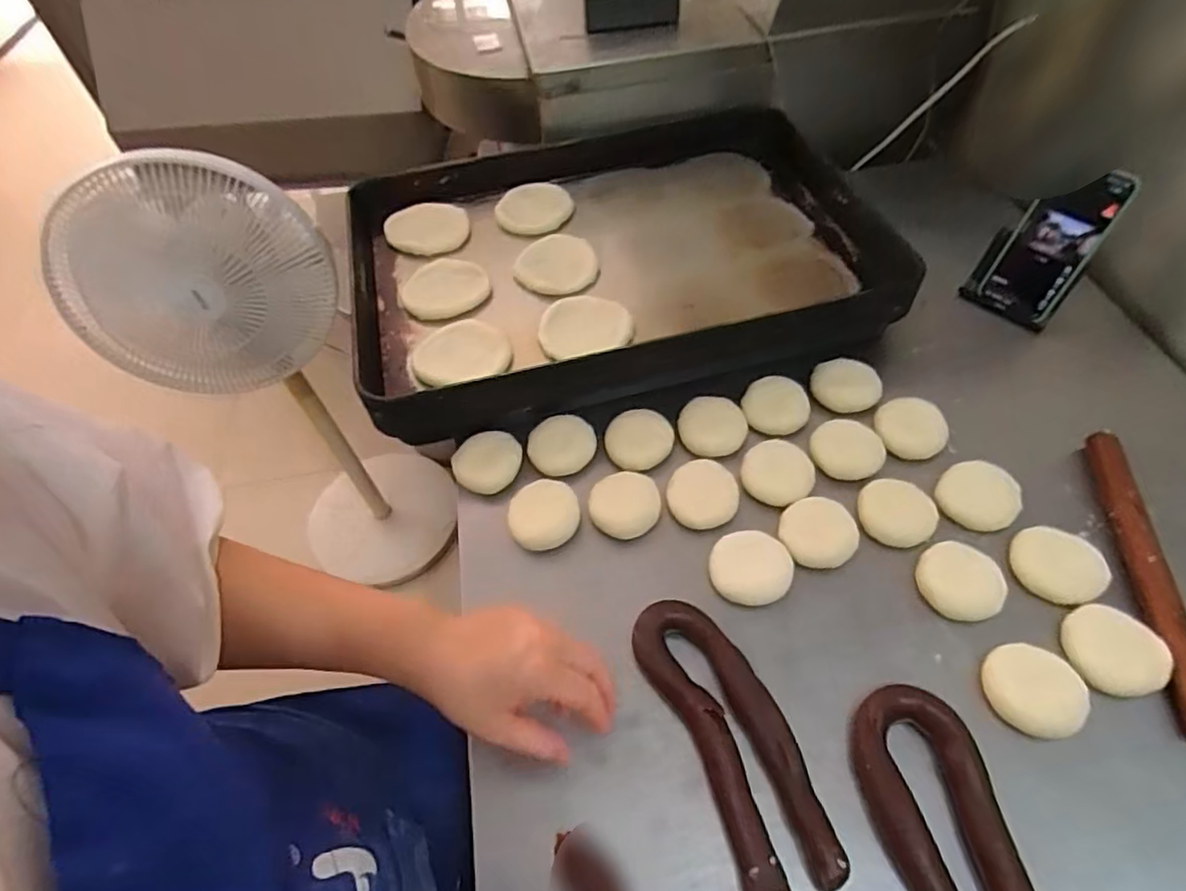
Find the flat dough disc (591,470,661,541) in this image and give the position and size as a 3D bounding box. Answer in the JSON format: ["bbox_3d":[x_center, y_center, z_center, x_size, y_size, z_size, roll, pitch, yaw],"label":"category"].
[{"bbox_3d":[0.031,0.057,0.606,0.066,0.022,0.064,-2,53,2],"label":"flat dough disc"}]

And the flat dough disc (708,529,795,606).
[{"bbox_3d":[0.138,0.106,0.556,0.068,0.023,0.062,-2,53,2],"label":"flat dough disc"}]

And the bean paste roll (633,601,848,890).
[{"bbox_3d":[0.107,0.230,0.468,0.078,0.023,0.243,-18,54,-10],"label":"bean paste roll"}]

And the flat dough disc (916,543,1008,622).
[{"bbox_3d":[0.310,0.114,0.534,0.060,0.016,0.067,-35,59,-21],"label":"flat dough disc"}]

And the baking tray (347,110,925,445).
[{"bbox_3d":[0.024,-0.236,0.770,0.609,0.068,0.414,-13,53,-6],"label":"baking tray"}]

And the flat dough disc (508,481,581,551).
[{"bbox_3d":[-0.046,0.065,0.601,0.065,0.028,0.064,-2,53,2],"label":"flat dough disc"}]

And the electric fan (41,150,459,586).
[{"bbox_3d":[-0.546,-0.086,1.198,0.348,0.951,0.299,-6,53,-1],"label":"electric fan"}]

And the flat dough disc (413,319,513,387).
[{"bbox_3d":[-0.141,-0.100,0.681,0.102,0.021,0.088,-8,53,-2],"label":"flat dough disc"}]

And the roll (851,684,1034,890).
[{"bbox_3d":[0.245,0.285,0.417,0.080,0.032,0.237,-10,53,-4],"label":"roll"}]

